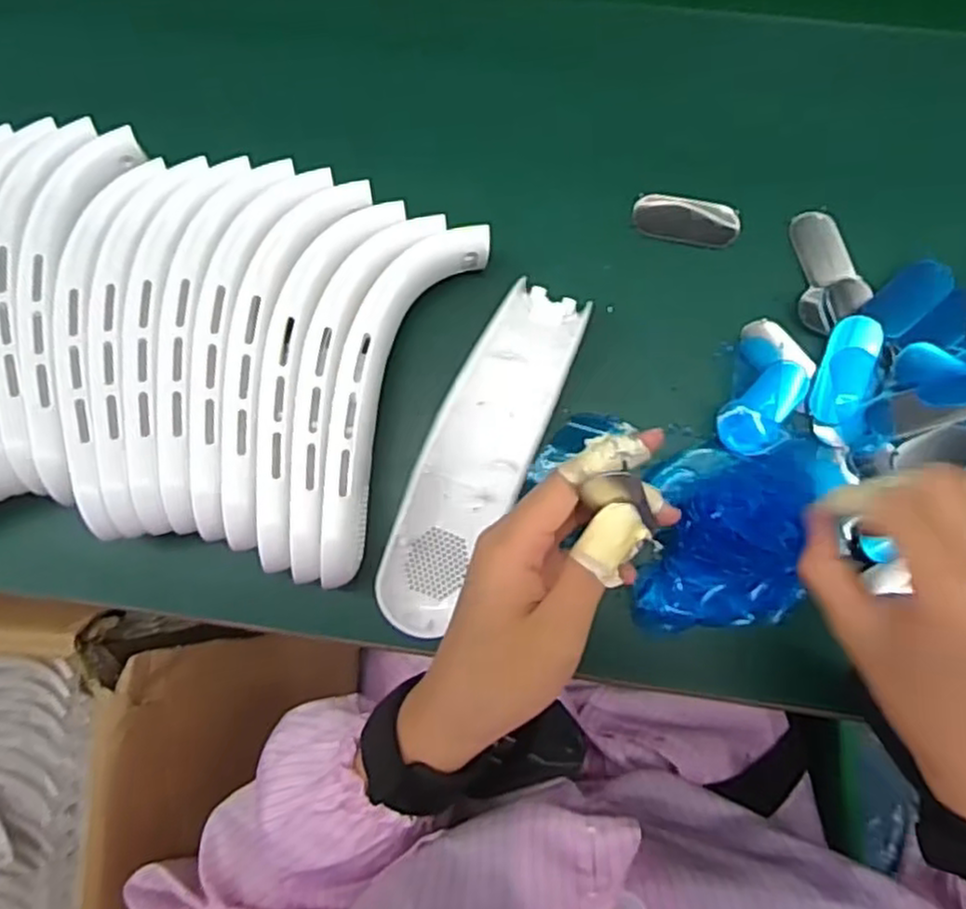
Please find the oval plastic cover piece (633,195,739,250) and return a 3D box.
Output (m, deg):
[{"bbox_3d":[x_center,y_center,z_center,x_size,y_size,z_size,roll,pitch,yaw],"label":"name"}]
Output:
[{"bbox_3d":[0.116,-0.134,0.417,0.059,0.004,0.026,9,84,3],"label":"oval plastic cover piece"}]

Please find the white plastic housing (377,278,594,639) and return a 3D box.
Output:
[{"bbox_3d":[-0.001,0.001,0.386,0.051,0.043,0.194,23,84,5],"label":"white plastic housing"}]

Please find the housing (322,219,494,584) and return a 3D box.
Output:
[{"bbox_3d":[-0.053,-0.033,0.382,0.045,0.032,0.193,22,84,5],"label":"housing"}]

